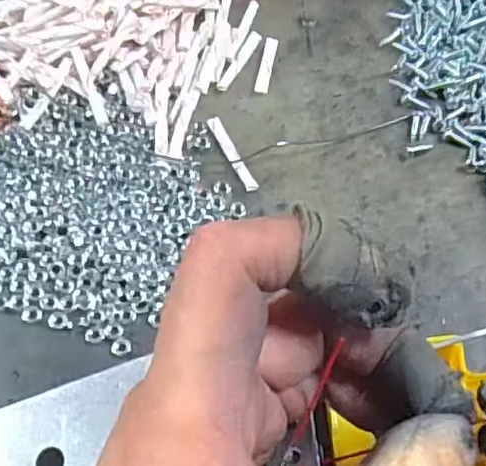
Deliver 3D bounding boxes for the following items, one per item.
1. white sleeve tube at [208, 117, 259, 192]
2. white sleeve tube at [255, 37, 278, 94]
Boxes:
[{"bbox_3d":[-0.005,-0.035,0.275,0.006,0.004,0.038,-24,71,-12],"label":"white sleeve tube"},{"bbox_3d":[0.011,-0.078,0.295,0.006,0.004,0.029,12,68,2],"label":"white sleeve tube"}]

